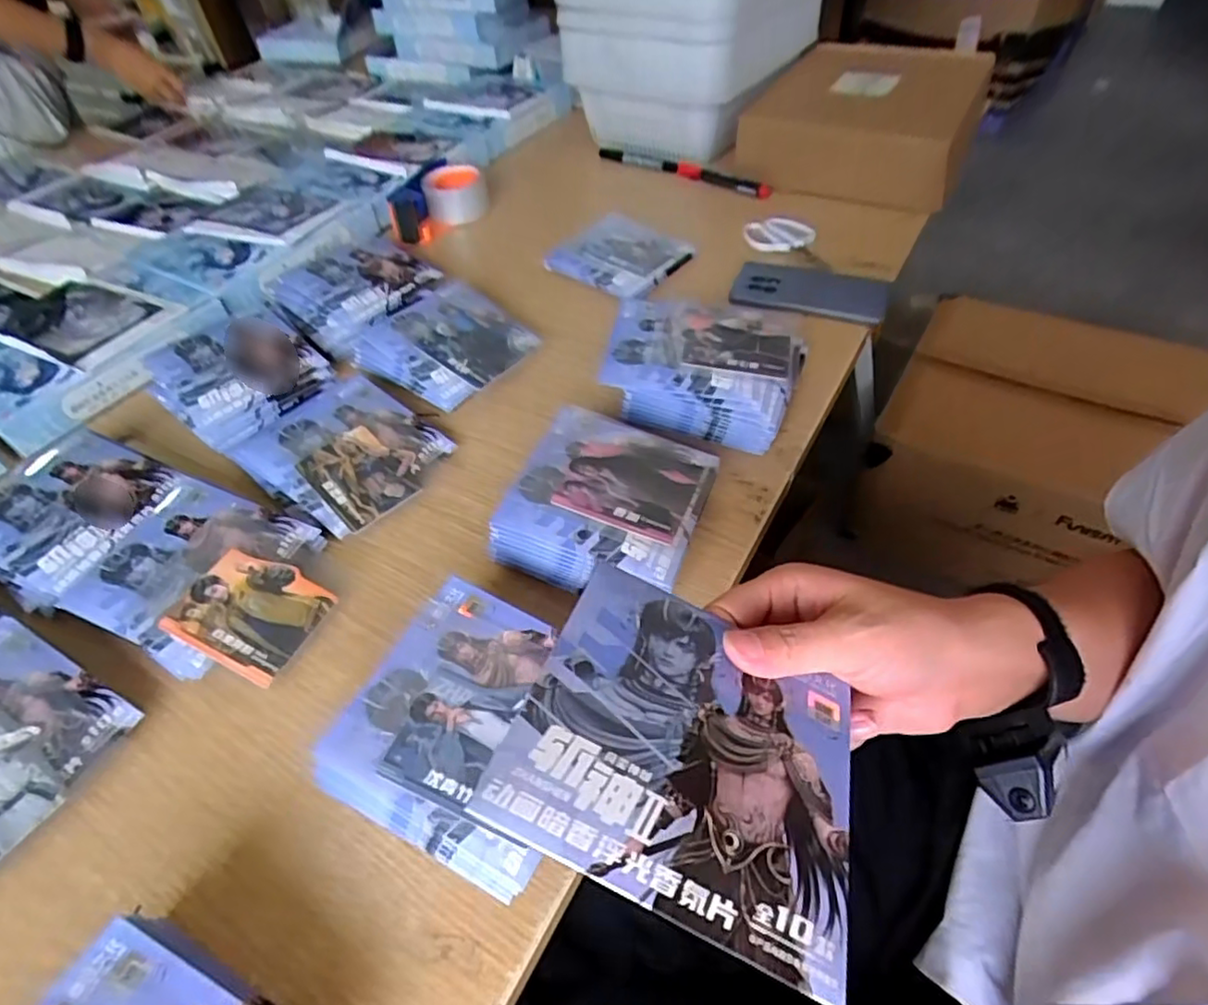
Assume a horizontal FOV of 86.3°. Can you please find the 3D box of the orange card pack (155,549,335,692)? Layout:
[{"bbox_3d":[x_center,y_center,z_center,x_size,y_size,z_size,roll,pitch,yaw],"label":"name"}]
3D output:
[{"bbox_3d":[-0.252,0.079,0.464,0.091,0.004,0.077,28,57,5],"label":"orange card pack"}]

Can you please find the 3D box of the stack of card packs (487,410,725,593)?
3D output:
[{"bbox_3d":[0.005,0.006,0.492,0.135,0.062,0.134,15,52,17],"label":"stack of card packs"}]

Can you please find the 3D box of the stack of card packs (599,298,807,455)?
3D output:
[{"bbox_3d":[0.088,-0.121,0.592,0.169,0.065,0.134,15,52,17],"label":"stack of card packs"}]

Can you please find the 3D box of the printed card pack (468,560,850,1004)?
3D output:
[{"bbox_3d":[0.035,0.090,0.249,0.126,0.004,0.129,26,38,4],"label":"printed card pack"}]

